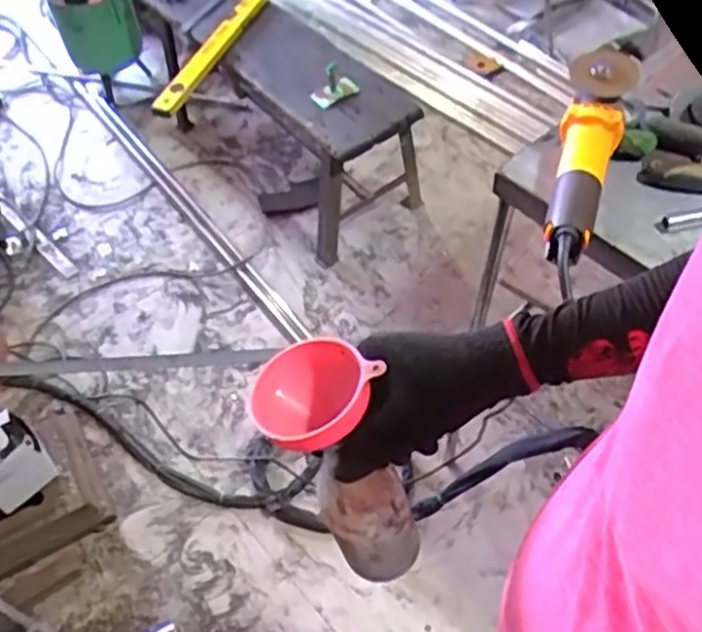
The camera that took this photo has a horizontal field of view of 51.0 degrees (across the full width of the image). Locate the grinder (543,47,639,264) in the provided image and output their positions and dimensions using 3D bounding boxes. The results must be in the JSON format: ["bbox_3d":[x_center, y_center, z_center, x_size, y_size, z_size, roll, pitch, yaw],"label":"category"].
[{"bbox_3d":[0.277,-0.203,0.872,0.074,0.089,0.297,15,57,15],"label":"grinder"}]

